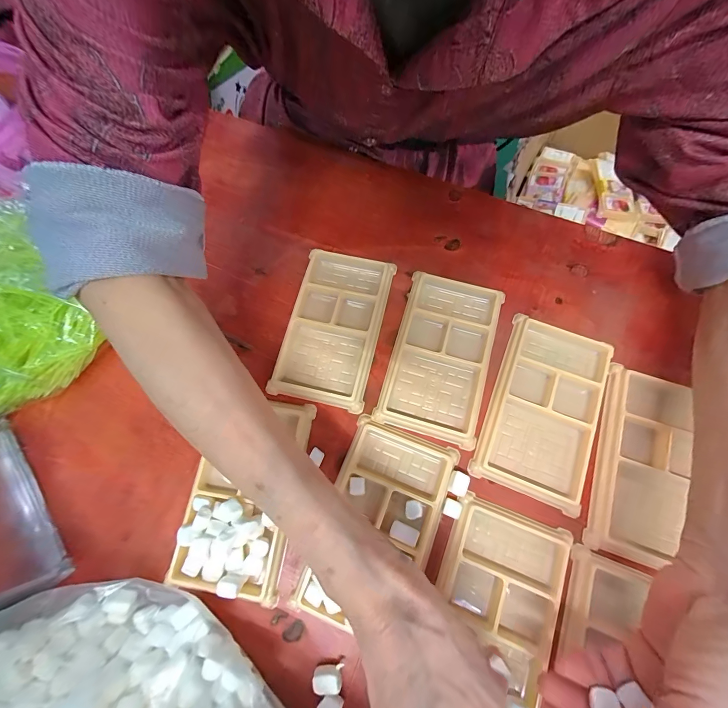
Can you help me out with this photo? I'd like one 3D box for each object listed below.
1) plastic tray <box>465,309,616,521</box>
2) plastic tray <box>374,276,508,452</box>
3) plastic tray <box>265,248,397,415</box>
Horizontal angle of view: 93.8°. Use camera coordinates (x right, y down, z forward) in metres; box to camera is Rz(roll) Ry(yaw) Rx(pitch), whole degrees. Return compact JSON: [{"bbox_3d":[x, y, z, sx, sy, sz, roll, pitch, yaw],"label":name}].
[{"bbox_3d":[0.138,0.039,0.261,0.073,0.013,0.135,21,73,9],"label":"plastic tray"},{"bbox_3d":[0.063,-0.002,0.278,0.076,0.012,0.135,16,73,7],"label":"plastic tray"},{"bbox_3d":[-0.025,-0.027,0.290,0.078,0.012,0.137,12,72,6],"label":"plastic tray"}]

